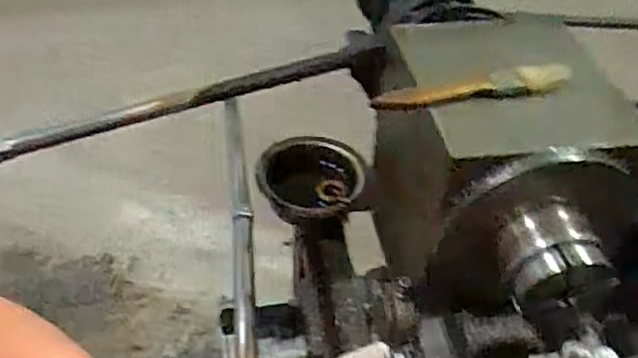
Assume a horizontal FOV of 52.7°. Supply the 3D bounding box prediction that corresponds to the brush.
[{"bbox_3d":[0.110,-0.066,0.460,0.147,0.023,0.010,-7,44,-12],"label":"brush"}]

